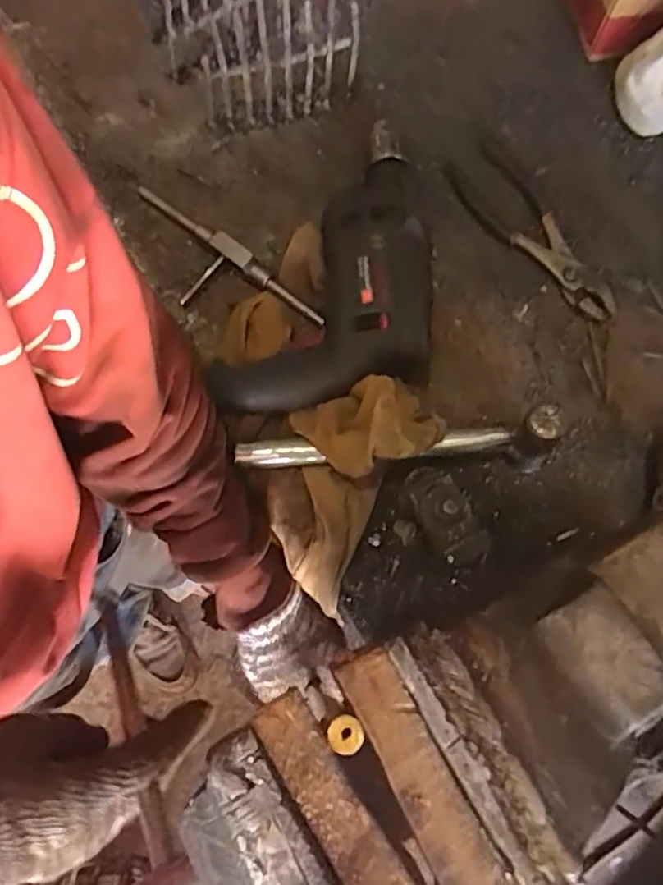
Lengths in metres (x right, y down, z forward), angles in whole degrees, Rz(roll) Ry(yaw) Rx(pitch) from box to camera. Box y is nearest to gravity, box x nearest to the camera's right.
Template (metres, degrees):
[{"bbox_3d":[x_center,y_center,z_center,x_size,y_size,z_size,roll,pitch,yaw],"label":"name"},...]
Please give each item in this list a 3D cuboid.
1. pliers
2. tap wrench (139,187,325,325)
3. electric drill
[{"bbox_3d":[0.181,-0.189,0.562,0.060,0.014,0.196,-34,79,-9],"label":"pliers"},{"bbox_3d":[-0.101,-0.146,0.522,0.196,0.026,0.061,36,78,8],"label":"tap wrench"},{"bbox_3d":[-0.007,-0.140,0.508,0.163,0.078,0.233,1,76,-1],"label":"electric drill"}]

